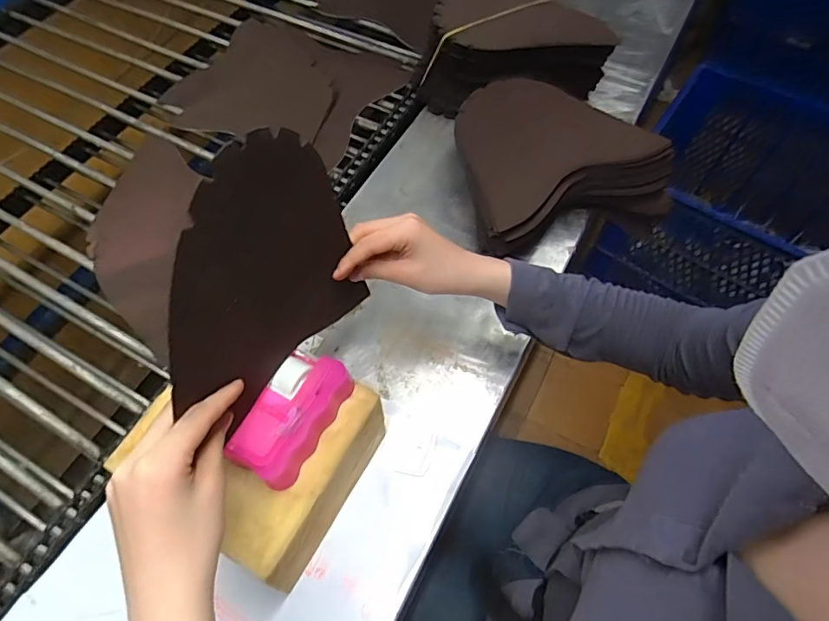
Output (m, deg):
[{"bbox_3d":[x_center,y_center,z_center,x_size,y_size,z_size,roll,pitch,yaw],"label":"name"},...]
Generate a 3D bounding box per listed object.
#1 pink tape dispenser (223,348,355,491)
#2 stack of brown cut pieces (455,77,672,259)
[{"bbox_3d":[-0.100,0.086,0.407,0.058,0.033,0.106,25,64,15],"label":"pink tape dispenser"},{"bbox_3d":[0.186,-0.196,0.654,0.264,0.095,0.231,-13,61,-5],"label":"stack of brown cut pieces"}]

